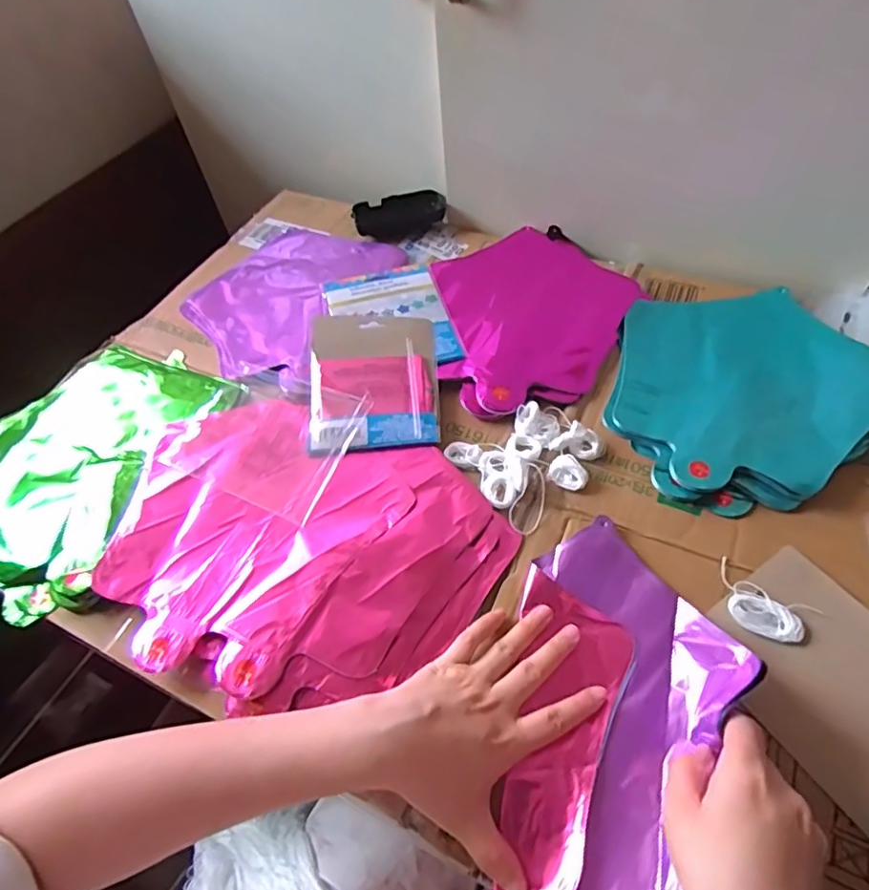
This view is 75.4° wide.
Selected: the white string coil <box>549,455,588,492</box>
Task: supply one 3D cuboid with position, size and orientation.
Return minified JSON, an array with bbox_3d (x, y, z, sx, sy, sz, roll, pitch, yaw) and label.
[{"bbox_3d":[0.109,0.022,0.455,0.031,0.010,0.025,23,60,18],"label":"white string coil"}]

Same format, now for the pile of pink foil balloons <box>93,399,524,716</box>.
[{"bbox_3d":[-0.107,0.076,0.433,0.302,0.012,0.218,15,58,14],"label":"pile of pink foil balloons"}]

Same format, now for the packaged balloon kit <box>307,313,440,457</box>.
[{"bbox_3d":[-0.056,-0.067,0.513,0.115,0.022,0.161,-5,55,1],"label":"packaged balloon kit"}]

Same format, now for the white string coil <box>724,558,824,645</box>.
[{"bbox_3d":[0.224,0.111,0.387,0.061,0.005,0.038,31,63,23],"label":"white string coil"}]

